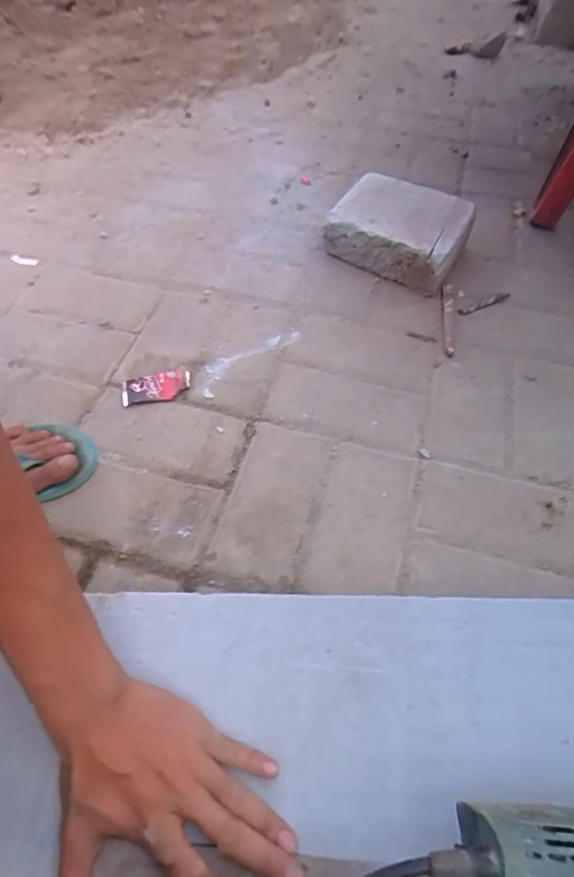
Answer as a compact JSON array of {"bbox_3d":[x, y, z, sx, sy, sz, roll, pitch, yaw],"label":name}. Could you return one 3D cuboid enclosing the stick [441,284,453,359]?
[{"bbox_3d":[0.239,-0.177,0.692,0.016,0.011,0.142,7,56,6],"label":"stick"}]

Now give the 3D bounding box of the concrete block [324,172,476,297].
[{"bbox_3d":[0.184,-0.338,0.760,0.212,0.084,0.161,28,61,19],"label":"concrete block"}]

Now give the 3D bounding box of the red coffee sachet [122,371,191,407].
[{"bbox_3d":[-0.173,-0.067,0.619,0.088,0.016,0.040,-12,56,-7],"label":"red coffee sachet"}]

